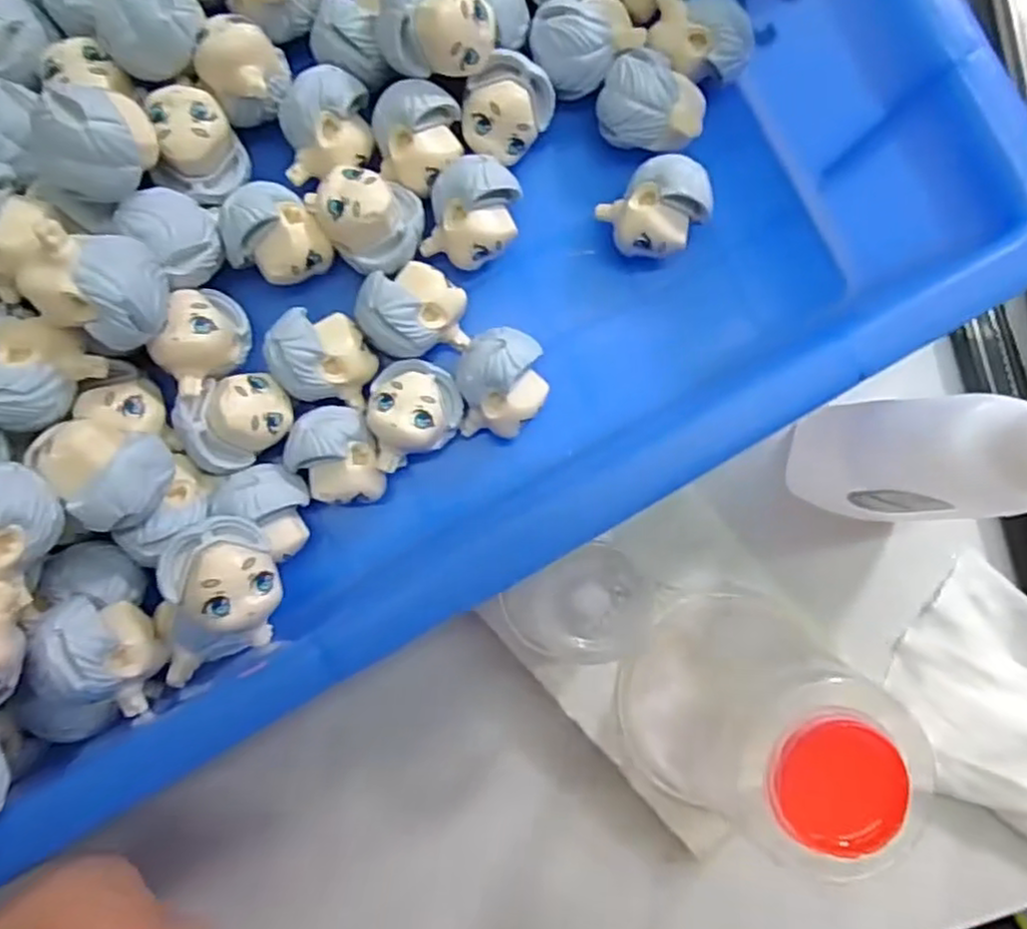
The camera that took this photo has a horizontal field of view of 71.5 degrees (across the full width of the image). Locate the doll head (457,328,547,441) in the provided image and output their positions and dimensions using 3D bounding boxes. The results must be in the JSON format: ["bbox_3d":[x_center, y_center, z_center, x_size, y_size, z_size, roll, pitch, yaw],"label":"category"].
[{"bbox_3d":[-0.003,-0.021,0.189,0.022,0.024,0.026,-9,89,-5],"label":"doll head"}]

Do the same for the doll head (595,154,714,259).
[{"bbox_3d":[0.038,-0.068,0.194,0.022,0.024,0.025,45,85,-2],"label":"doll head"}]

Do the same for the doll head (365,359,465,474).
[{"bbox_3d":[-0.025,-0.014,0.185,0.023,0.024,0.027,-9,92,-5],"label":"doll head"}]

